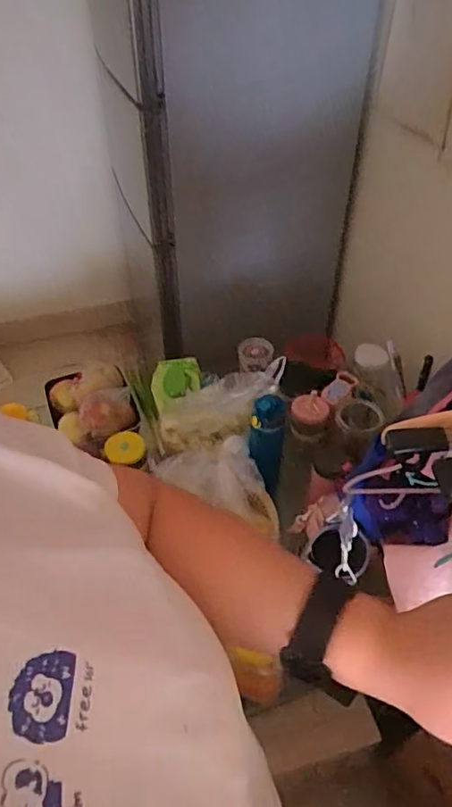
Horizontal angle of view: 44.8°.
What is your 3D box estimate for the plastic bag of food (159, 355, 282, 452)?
[{"bbox_3d":[0.001,0.009,1.167,0.312,0.125,0.101,-30,38,27],"label":"plastic bag of food"}]

